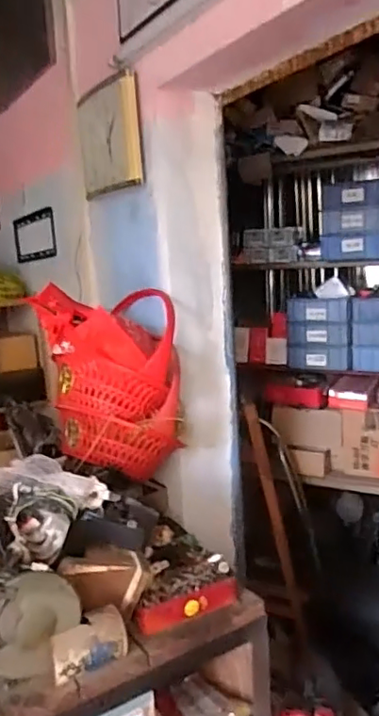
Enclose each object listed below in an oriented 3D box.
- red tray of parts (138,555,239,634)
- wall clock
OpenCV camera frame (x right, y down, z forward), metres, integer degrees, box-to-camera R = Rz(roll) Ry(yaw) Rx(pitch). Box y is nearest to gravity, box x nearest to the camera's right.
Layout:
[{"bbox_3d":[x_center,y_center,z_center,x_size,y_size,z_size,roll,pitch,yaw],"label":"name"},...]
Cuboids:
[{"bbox_3d":[-0.017,0.525,1.294,0.262,0.072,0.122,-10,11,-33],"label":"red tray of parts"},{"bbox_3d":[-0.244,-0.641,1.697,0.061,0.288,0.407,-8,10,-26],"label":"wall clock"}]

